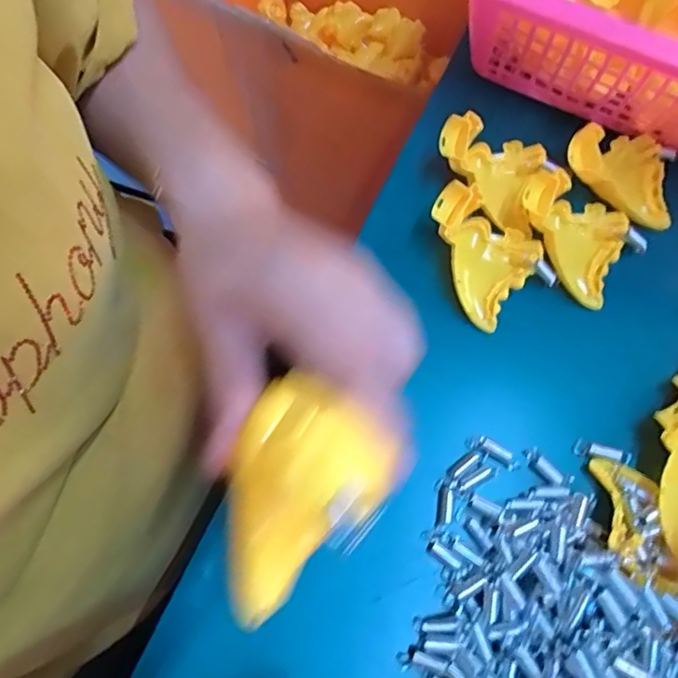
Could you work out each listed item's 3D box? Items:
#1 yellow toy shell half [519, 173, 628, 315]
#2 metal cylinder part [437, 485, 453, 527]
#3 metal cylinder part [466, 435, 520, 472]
[{"bbox_3d":[0.132,-0.062,0.311,0.063,0.031,0.059,22,71,7],"label":"yellow toy shell half"},{"bbox_3d":[0.054,0.085,0.282,0.007,0.005,0.020,6,70,1],"label":"metal cylinder part"},{"bbox_3d":[0.081,0.059,0.290,0.029,0.009,0.008,28,72,9],"label":"metal cylinder part"}]

